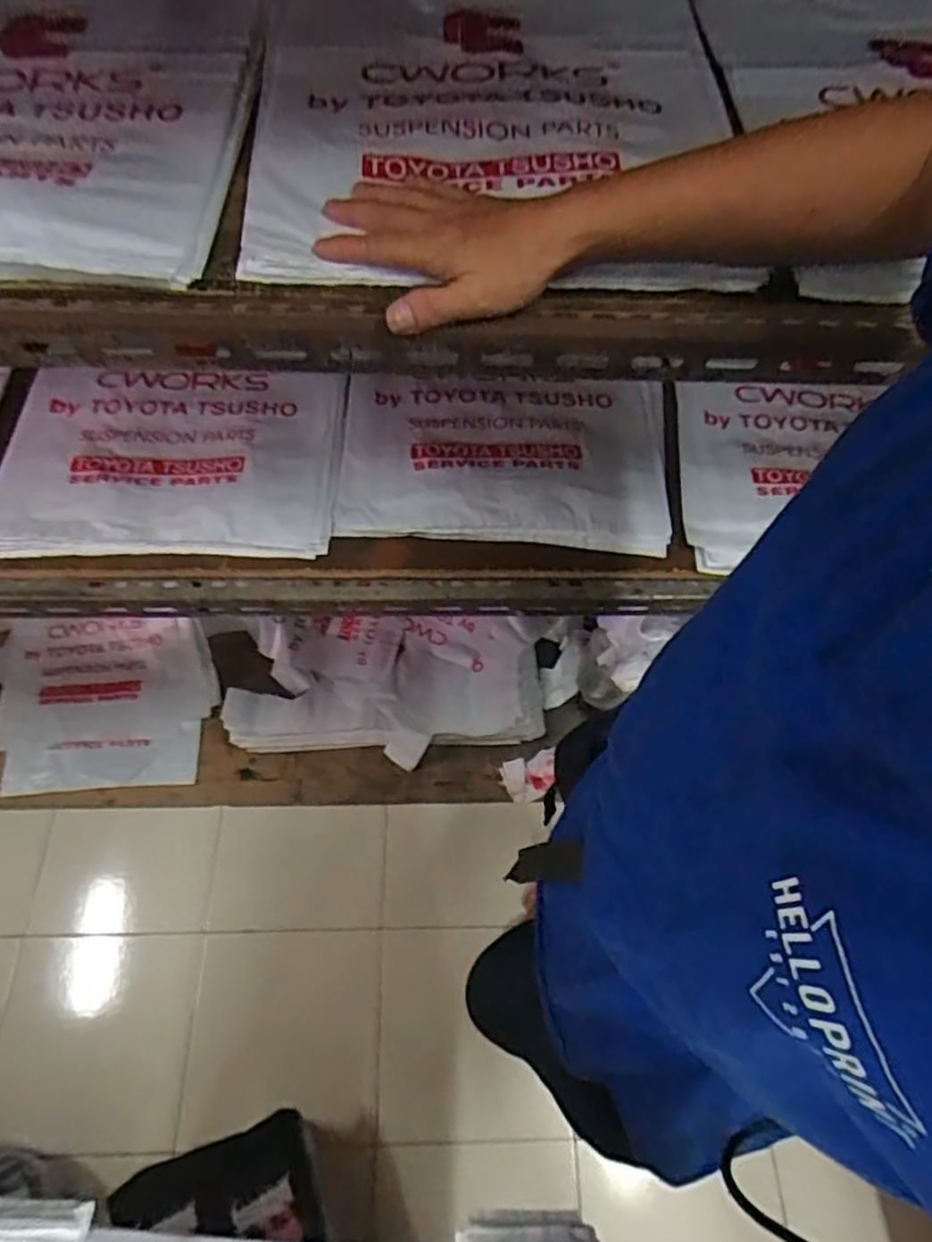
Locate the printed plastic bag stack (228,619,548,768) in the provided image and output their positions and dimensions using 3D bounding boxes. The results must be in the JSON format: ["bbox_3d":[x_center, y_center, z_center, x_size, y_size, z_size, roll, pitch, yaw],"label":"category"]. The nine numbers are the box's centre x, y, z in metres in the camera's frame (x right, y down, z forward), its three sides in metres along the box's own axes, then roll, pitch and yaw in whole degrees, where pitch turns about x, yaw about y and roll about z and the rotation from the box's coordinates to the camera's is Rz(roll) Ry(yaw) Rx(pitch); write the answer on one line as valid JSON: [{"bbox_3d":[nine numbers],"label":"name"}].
[{"bbox_3d":[-0.145,0.120,1.336,0.575,0.096,0.259,1,61,-1],"label":"printed plastic bag stack"}]

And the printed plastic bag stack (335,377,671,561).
[{"bbox_3d":[0.043,-0.187,0.777,0.352,0.039,0.226,3,61,0],"label":"printed plastic bag stack"}]

